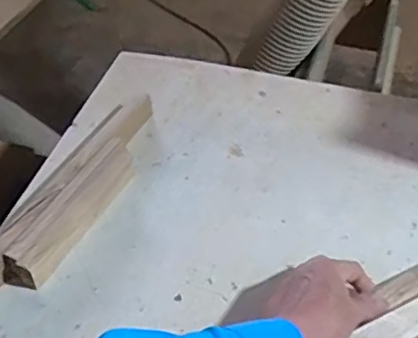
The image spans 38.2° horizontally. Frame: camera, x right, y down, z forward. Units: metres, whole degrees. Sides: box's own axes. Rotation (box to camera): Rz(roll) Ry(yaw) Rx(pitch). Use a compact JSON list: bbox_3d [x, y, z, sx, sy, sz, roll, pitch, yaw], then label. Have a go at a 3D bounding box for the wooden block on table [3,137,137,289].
[{"bbox_3d":[-0.160,0.050,0.720,0.051,0.041,0.216,25,52,21],"label":"wooden block on table"}]

